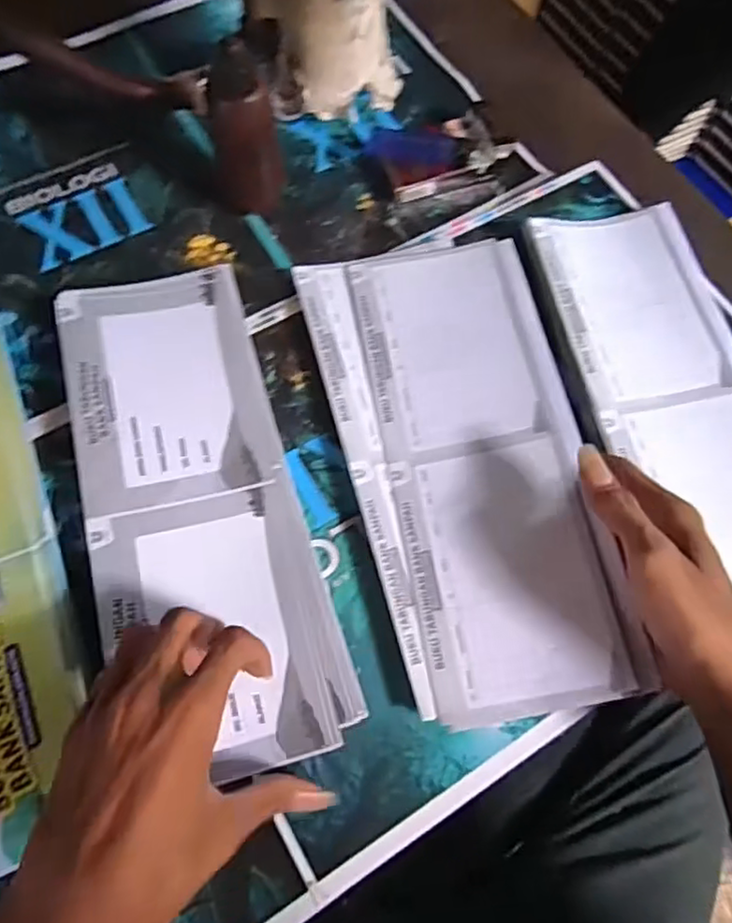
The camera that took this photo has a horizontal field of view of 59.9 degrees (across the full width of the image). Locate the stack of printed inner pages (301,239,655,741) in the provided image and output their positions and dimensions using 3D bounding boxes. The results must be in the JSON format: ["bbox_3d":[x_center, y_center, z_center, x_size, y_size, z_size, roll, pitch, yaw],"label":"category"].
[{"bbox_3d":[0.061,-0.008,0.395,0.143,0.023,0.310,-11,68,-7],"label":"stack of printed inner pages"}]

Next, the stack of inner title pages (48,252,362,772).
[{"bbox_3d":[-0.101,0.020,0.383,0.131,0.022,0.310,-21,73,-12],"label":"stack of inner title pages"}]

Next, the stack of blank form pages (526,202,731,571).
[{"bbox_3d":[0.207,-0.040,0.426,0.118,0.022,0.299,-12,72,-10],"label":"stack of blank form pages"}]

